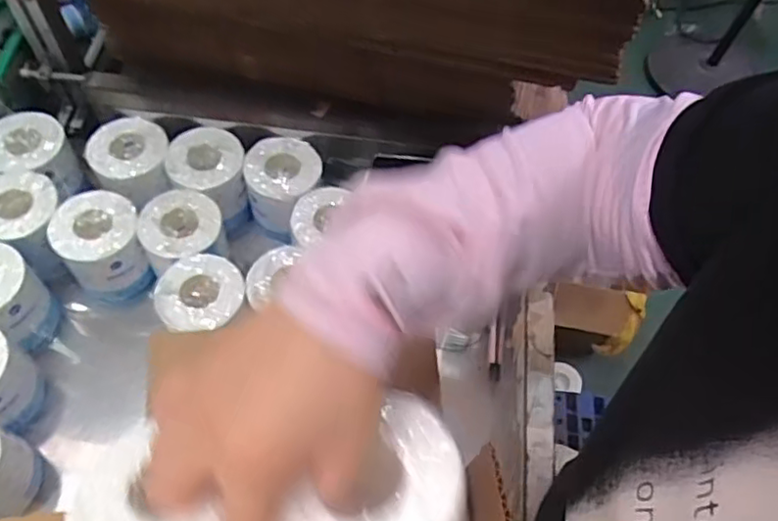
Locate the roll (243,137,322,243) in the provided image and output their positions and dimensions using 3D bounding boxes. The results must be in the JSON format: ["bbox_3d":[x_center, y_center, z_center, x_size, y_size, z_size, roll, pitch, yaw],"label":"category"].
[{"bbox_3d":[-0.142,-0.094,0.846,0.100,0.096,0.110,2,59,-3],"label":"roll"}]

